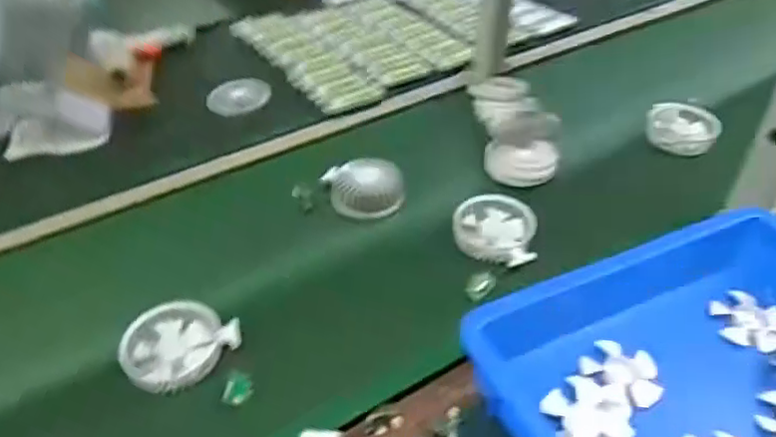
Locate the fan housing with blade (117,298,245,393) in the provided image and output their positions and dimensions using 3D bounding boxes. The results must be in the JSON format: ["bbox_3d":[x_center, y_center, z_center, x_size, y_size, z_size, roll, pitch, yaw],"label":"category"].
[{"bbox_3d":[-0.202,0.125,0.610,0.089,0.063,0.091,20,47,22],"label":"fan housing with blade"}]

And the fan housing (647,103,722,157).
[{"bbox_3d":[0.414,-0.127,0.887,0.093,0.028,0.089,-1,43,1],"label":"fan housing"}]

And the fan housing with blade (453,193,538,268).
[{"bbox_3d":[0.122,0.003,0.712,0.090,0.058,0.096,7,43,10],"label":"fan housing with blade"}]

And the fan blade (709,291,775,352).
[{"bbox_3d":[0.369,0.106,0.646,0.072,0.012,0.067,-1,43,1],"label":"fan blade"}]

